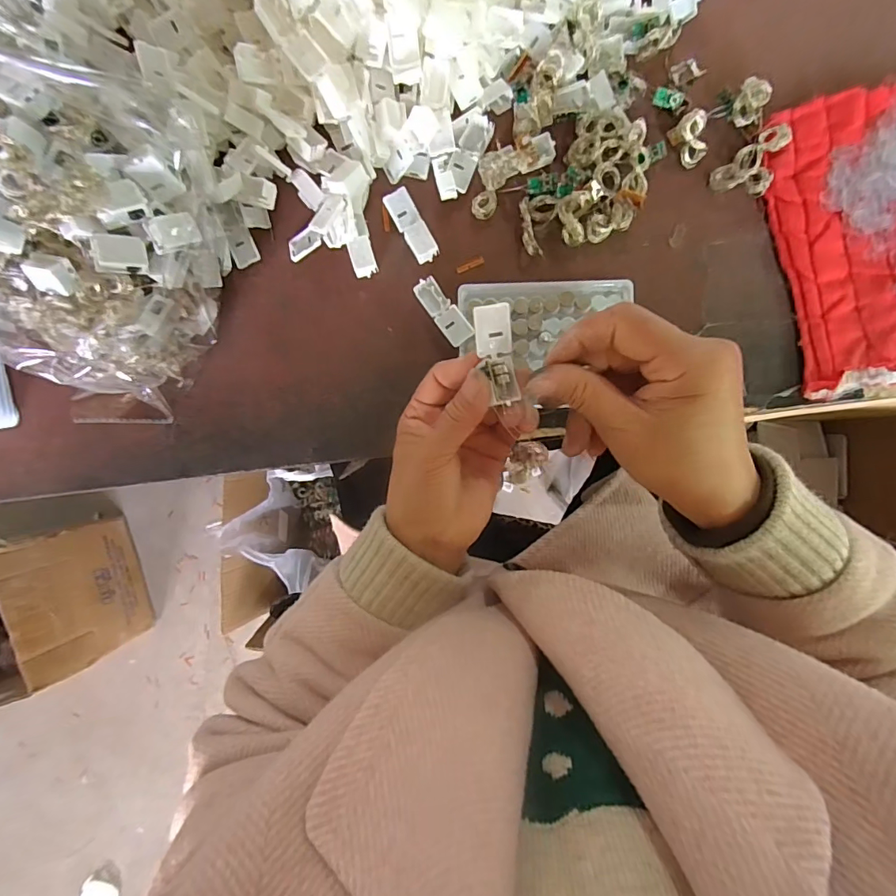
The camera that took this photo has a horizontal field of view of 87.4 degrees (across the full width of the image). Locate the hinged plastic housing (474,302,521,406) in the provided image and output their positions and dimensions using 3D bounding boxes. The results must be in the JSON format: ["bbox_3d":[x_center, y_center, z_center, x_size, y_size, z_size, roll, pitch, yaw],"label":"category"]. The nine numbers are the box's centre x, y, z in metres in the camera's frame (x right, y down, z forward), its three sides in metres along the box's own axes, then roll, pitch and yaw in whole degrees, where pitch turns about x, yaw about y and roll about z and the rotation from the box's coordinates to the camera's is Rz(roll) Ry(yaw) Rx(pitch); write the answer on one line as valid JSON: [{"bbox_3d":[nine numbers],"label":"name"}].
[{"bbox_3d":[0.028,-0.050,0.255,0.020,0.013,0.053,-13,105,2],"label":"hinged plastic housing"}]

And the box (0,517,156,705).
[{"bbox_3d":[-0.915,0.350,0.960,0.428,0.302,0.275,-18,91,3],"label":"box"}]

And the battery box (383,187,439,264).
[{"bbox_3d":[-0.028,-0.168,0.355,0.019,0.011,0.055,-29,91,3],"label":"battery box"}]

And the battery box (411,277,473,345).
[{"bbox_3d":[-0.003,-0.103,0.357,0.021,0.012,0.054,-39,90,3],"label":"battery box"}]

